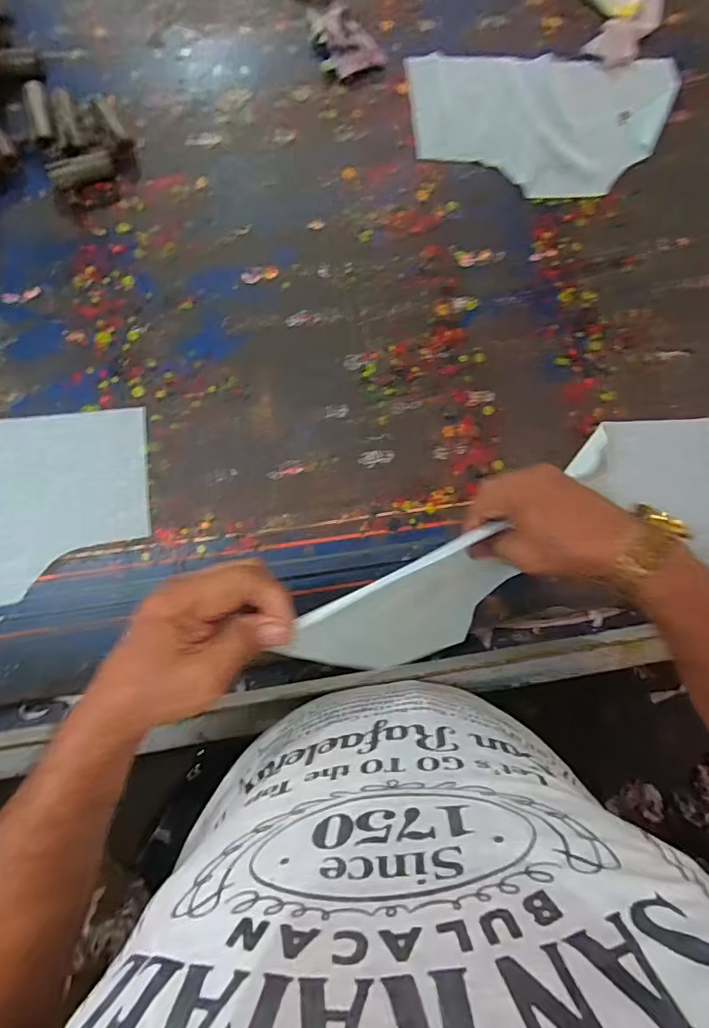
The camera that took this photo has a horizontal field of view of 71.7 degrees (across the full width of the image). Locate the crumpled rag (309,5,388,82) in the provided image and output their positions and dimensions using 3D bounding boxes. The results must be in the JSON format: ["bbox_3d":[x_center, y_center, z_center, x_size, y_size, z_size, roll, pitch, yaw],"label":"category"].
[{"bbox_3d":[-0.013,-0.511,0.523,0.064,0.025,0.078,-27,85,-8],"label":"crumpled rag"}]

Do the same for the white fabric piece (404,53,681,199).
[{"bbox_3d":[0.211,-0.426,0.533,0.294,0.024,0.162,-4,82,-6],"label":"white fabric piece"}]

